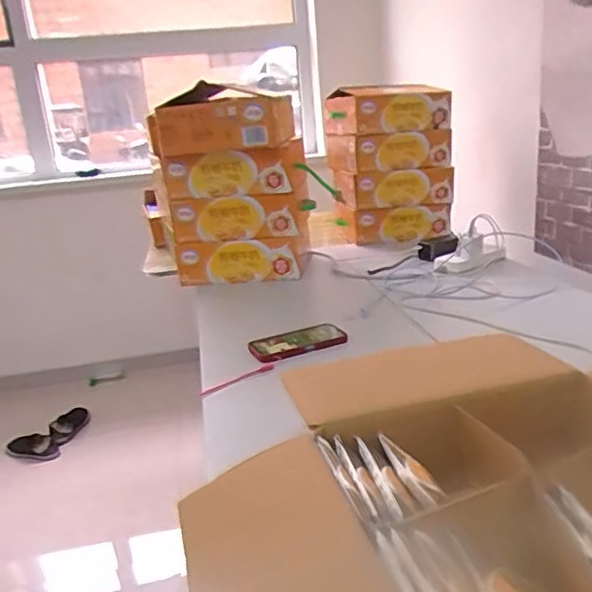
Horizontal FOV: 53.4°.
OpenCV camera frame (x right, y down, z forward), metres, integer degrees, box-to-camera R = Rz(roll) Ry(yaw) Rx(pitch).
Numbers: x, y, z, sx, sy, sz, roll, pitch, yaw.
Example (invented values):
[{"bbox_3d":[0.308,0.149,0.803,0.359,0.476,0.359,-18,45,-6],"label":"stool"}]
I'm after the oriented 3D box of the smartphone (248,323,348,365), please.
[{"bbox_3d":[0.005,0.080,1.016,0.161,0.018,0.089,-14,20,-27],"label":"smartphone"}]

